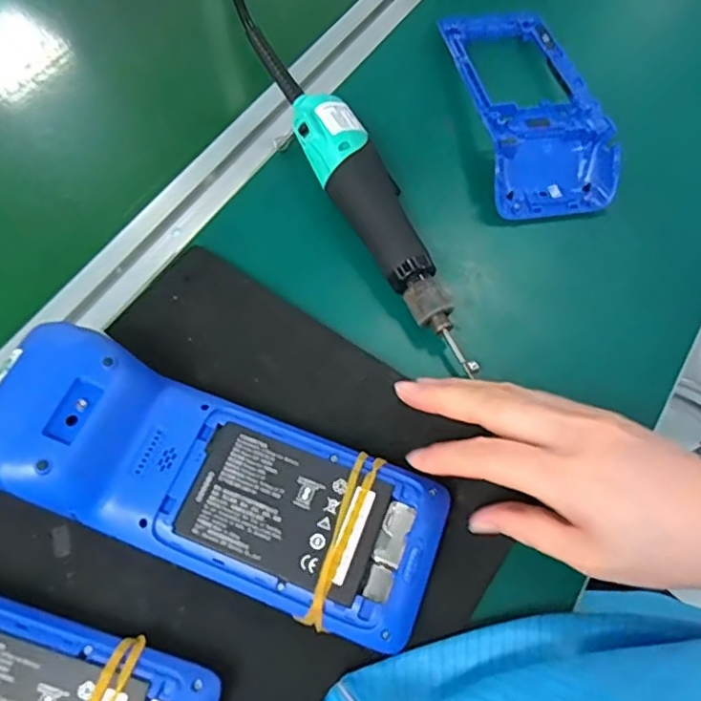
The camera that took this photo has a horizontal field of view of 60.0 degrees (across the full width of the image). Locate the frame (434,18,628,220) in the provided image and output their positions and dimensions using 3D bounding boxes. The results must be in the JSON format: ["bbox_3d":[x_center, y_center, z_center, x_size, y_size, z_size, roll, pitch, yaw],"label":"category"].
[{"bbox_3d":[0.123,-0.181,0.432,0.081,0.034,0.197,-8,65,-6],"label":"frame"}]

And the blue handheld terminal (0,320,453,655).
[{"bbox_3d":[-0.065,0.062,0.289,0.216,0.051,0.080,20,65,8],"label":"blue handheld terminal"}]

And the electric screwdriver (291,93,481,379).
[{"bbox_3d":[0.024,-0.077,0.371,0.042,0.044,0.213,-28,69,-14],"label":"electric screwdriver"}]

